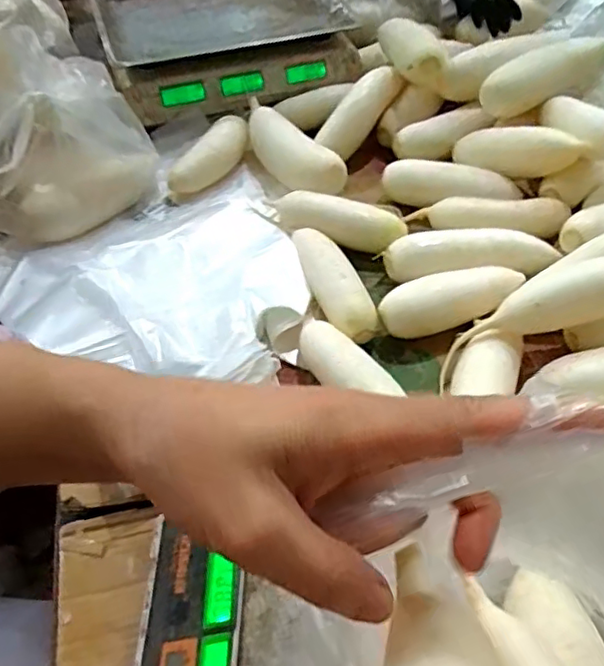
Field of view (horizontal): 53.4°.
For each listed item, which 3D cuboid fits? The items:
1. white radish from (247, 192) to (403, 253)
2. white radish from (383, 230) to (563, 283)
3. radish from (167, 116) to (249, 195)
[{"bbox_3d":[0.032,-0.130,0.683,0.168,0.047,0.054,20,54,17],"label":"white radish"},{"bbox_3d":[0.180,-0.081,0.637,0.178,0.043,0.047,-4,51,-1],"label":"white radish"},{"bbox_3d":[-0.115,-0.220,0.755,0.045,0.044,0.130,33,69,23],"label":"radish"}]

